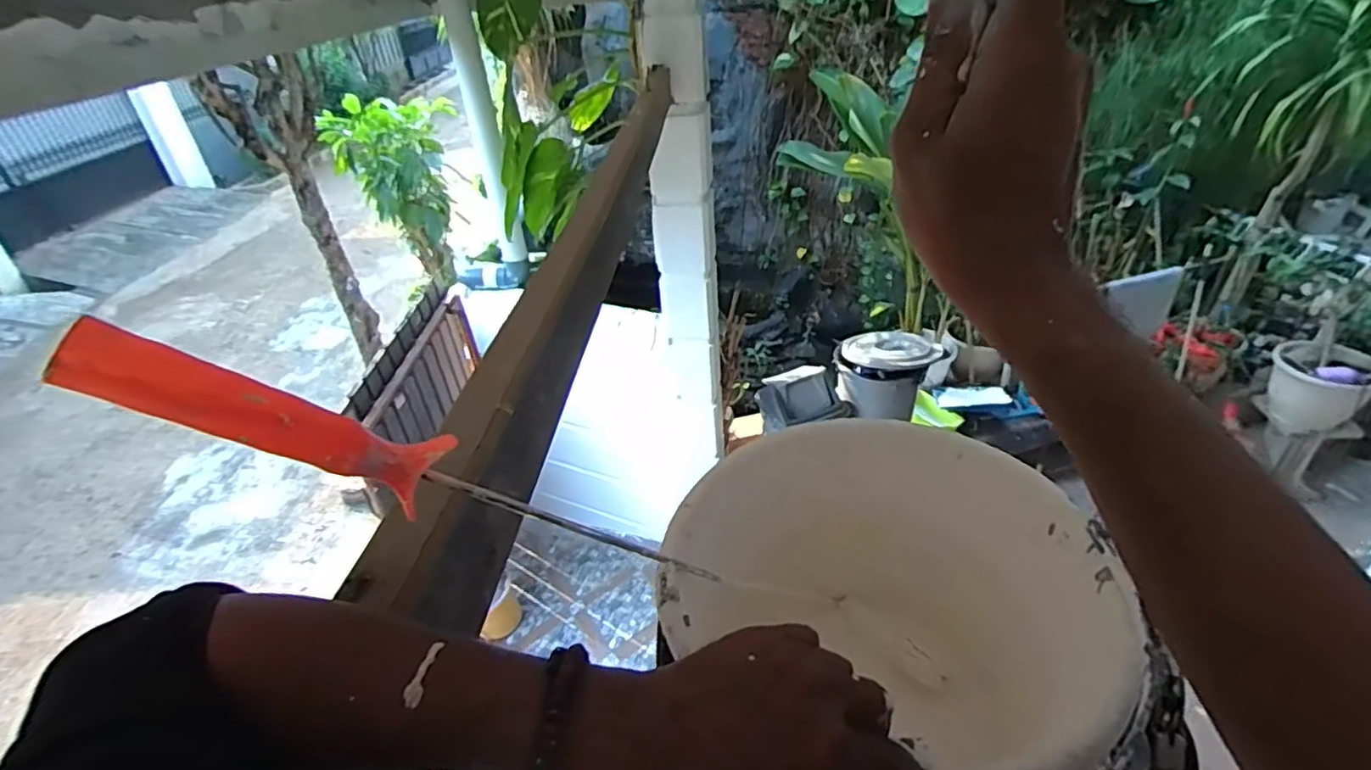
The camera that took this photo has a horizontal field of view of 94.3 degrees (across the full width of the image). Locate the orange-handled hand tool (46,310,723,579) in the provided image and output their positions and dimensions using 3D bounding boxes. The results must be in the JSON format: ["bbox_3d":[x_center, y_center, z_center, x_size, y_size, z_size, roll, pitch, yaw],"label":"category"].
[{"bbox_3d":[-0.121,0.058,0.351,0.033,0.350,0.024,-51,37,12],"label":"orange-handled hand tool"}]

